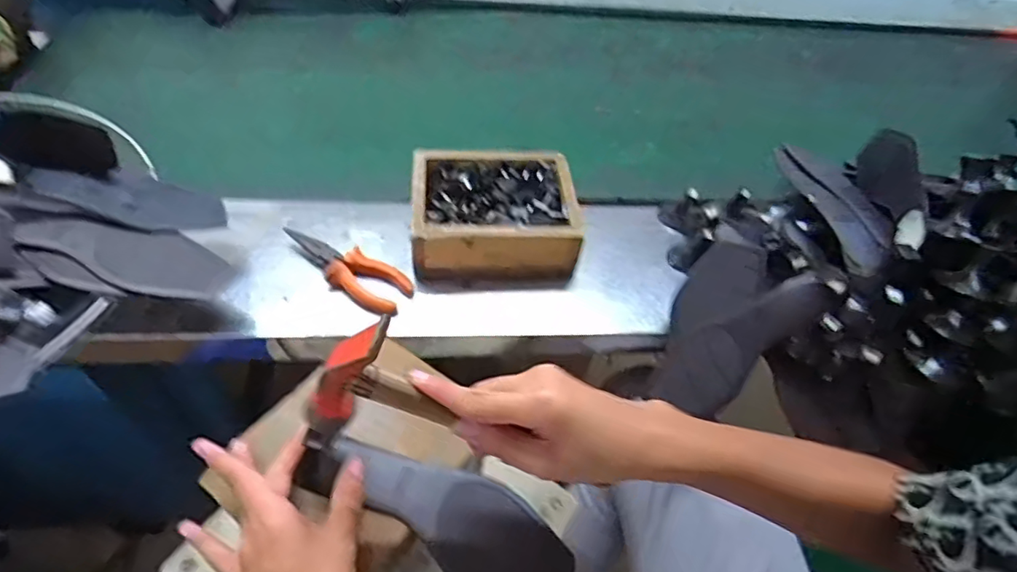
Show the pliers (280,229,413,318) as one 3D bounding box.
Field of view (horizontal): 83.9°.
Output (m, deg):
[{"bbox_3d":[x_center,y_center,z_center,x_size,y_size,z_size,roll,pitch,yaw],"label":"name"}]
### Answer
[{"bbox_3d":[-0.175,-0.016,0.604,0.149,0.029,0.045,24,51,14],"label":"pliers"}]

